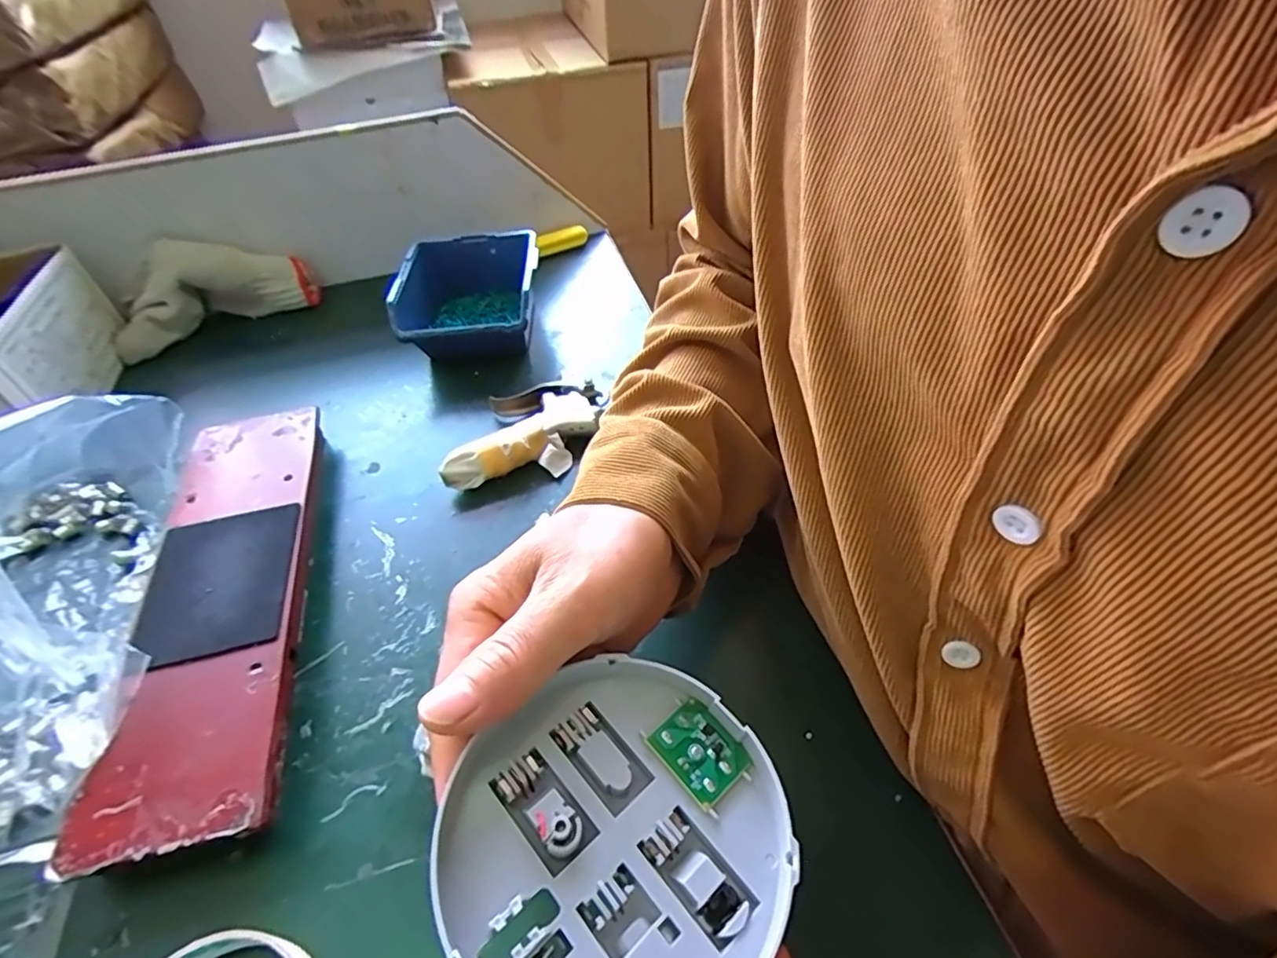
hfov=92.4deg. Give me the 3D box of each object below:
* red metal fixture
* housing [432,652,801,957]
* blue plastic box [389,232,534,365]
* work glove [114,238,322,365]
[{"bbox_3d":[-0.237,0.065,0.359,0.086,0.029,0.281,-12,47,-9],"label":"red metal fixture"},{"bbox_3d":[-0.007,0.111,0.193,0.103,0.017,0.099,-2,46,2],"label":"housing"},{"bbox_3d":[-0.144,-0.154,0.537,0.116,0.071,0.125,-5,46,-2],"label":"blue plastic box"},{"bbox_3d":[-0.401,-0.179,0.574,0.173,0.076,0.056,-25,50,-20],"label":"work glove"}]

